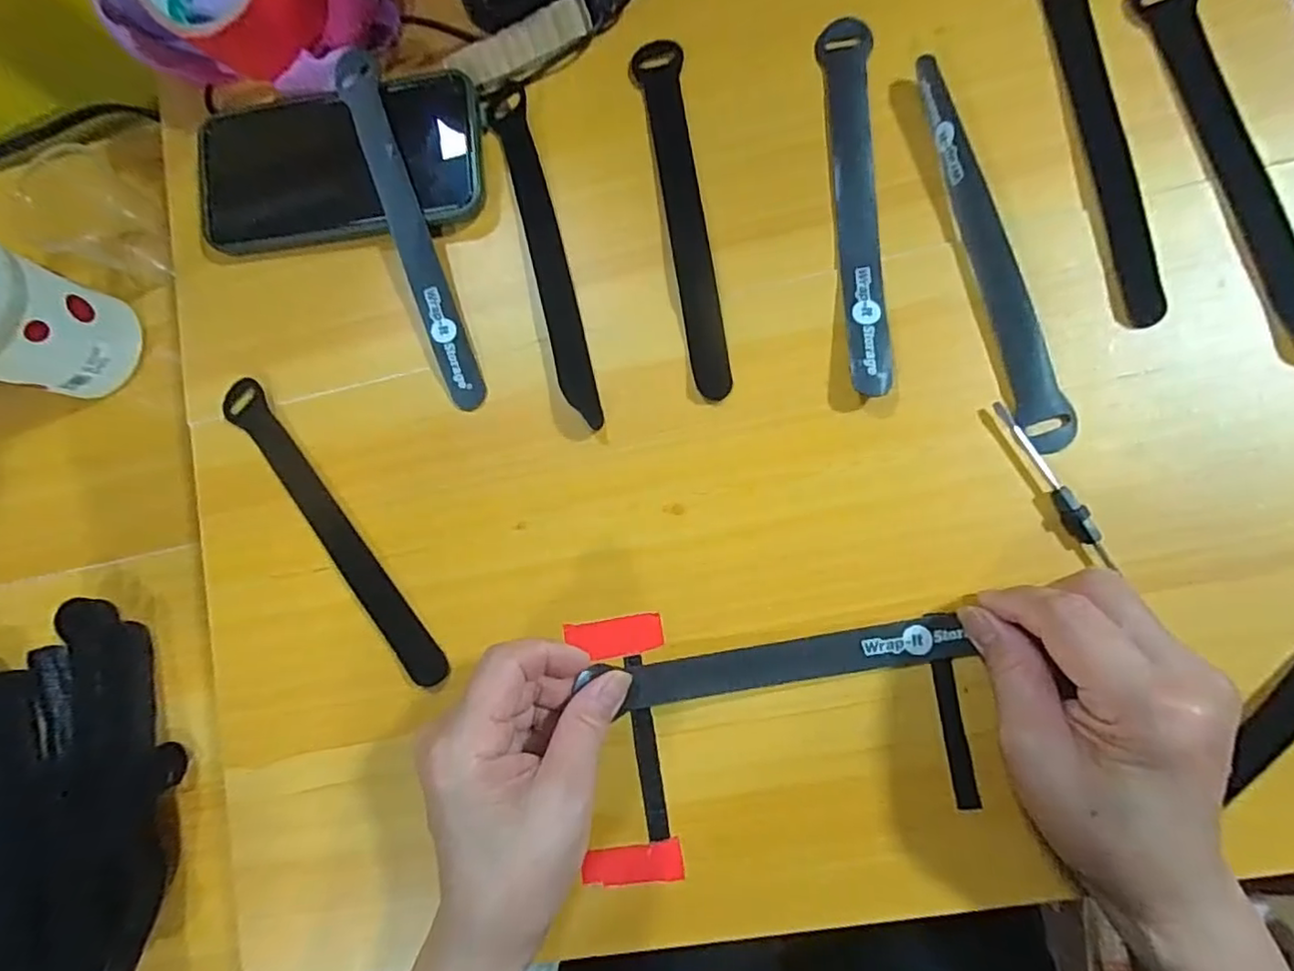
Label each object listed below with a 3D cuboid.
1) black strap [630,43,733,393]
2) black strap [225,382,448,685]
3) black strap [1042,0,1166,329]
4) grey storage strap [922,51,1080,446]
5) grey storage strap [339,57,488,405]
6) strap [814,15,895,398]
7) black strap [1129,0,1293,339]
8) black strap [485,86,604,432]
[{"bbox_3d":[0.018,-0.140,0.310,0.025,0.004,0.196,-8,83,6],"label":"black strap"},{"bbox_3d":[-0.168,0.022,0.321,0.022,0.005,0.198,-38,79,-2],"label":"black strap"},{"bbox_3d":[0.214,-0.171,0.287,0.023,0.004,0.195,-8,83,7],"label":"black strap"},{"bbox_3d":[0.157,-0.109,0.283,0.022,0.014,0.192,-19,82,5],"label":"grey storage strap"},{"bbox_3d":[-0.127,-0.139,0.324,0.020,0.015,0.207,-20,82,5],"label":"grey storage strap"},{"bbox_3d":[0.103,-0.140,0.296,0.023,0.009,0.193,-2,84,7],"label":"strap"},{"bbox_3d":[0.268,-0.151,0.276,0.022,0.004,0.194,-15,83,6],"label":"black strap"},{"bbox_3d":[-0.054,-0.123,0.317,0.020,0.006,0.194,-16,82,6],"label":"black strap"}]

